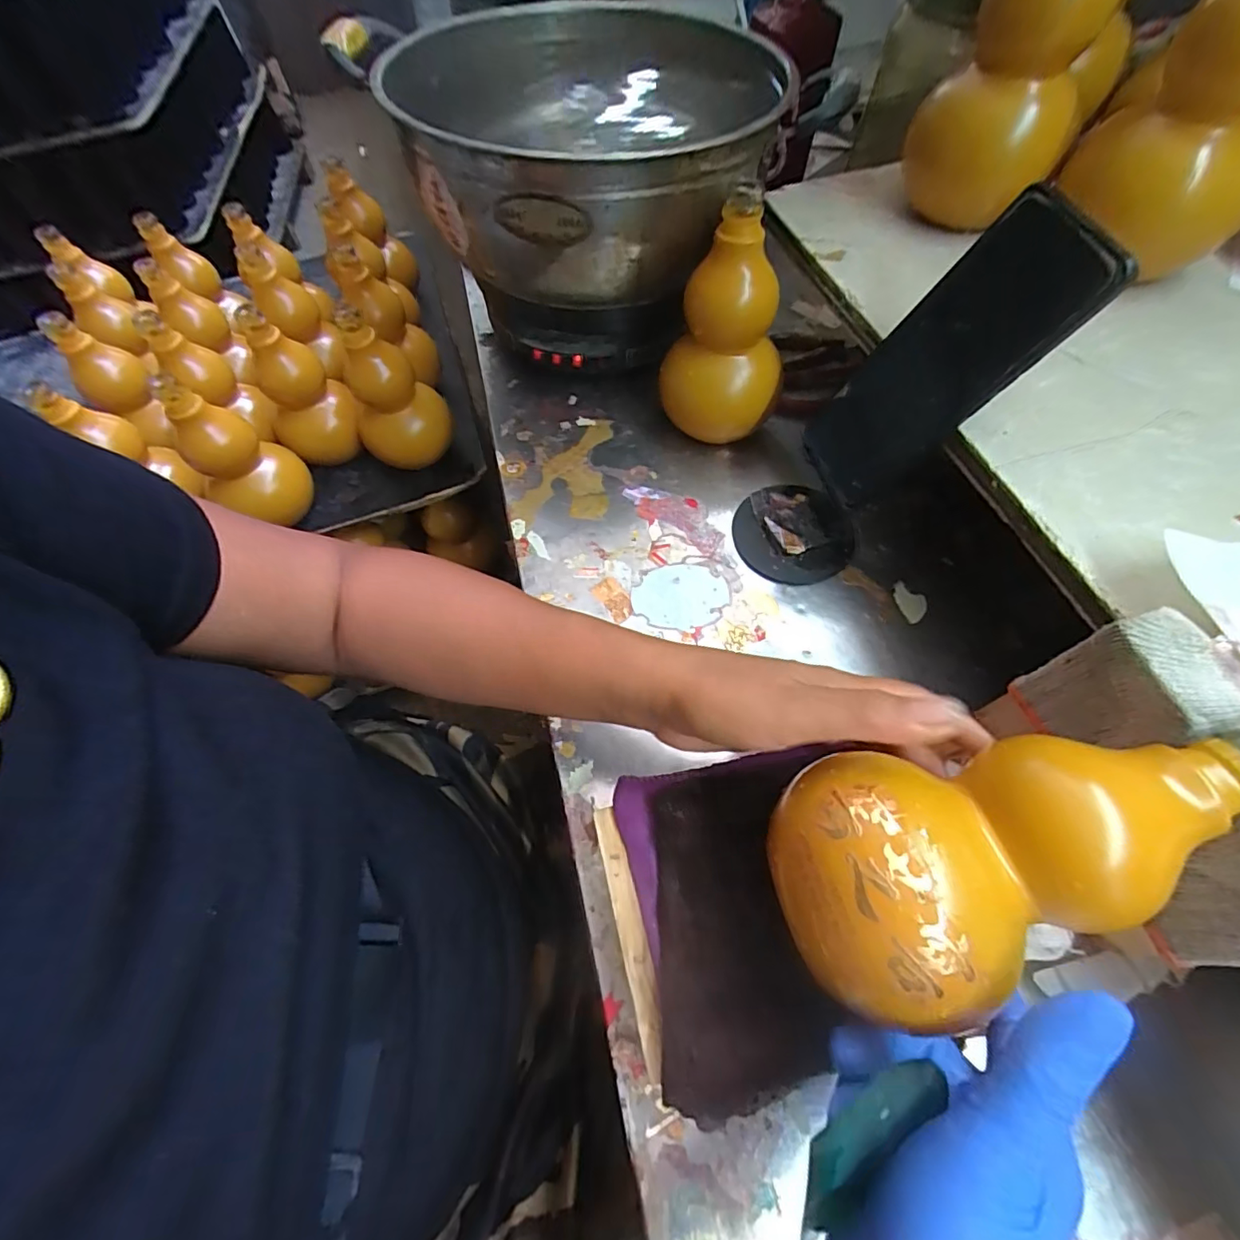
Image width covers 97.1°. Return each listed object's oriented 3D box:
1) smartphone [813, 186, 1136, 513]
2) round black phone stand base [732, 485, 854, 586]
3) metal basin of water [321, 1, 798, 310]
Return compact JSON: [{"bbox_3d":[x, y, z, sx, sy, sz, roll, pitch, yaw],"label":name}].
[{"bbox_3d":[0.175,-0.142,0.309,0.010,0.162,0.075,0,63,-30],"label":"smartphone"},{"bbox_3d":[0.133,-0.070,0.427,0.086,0.014,0.086,-1,61,2],"label":"round black phone stand base"},{"bbox_3d":[-0.036,-0.396,0.454,0.328,0.128,0.306,-3,61,5],"label":"metal basin of water"}]

